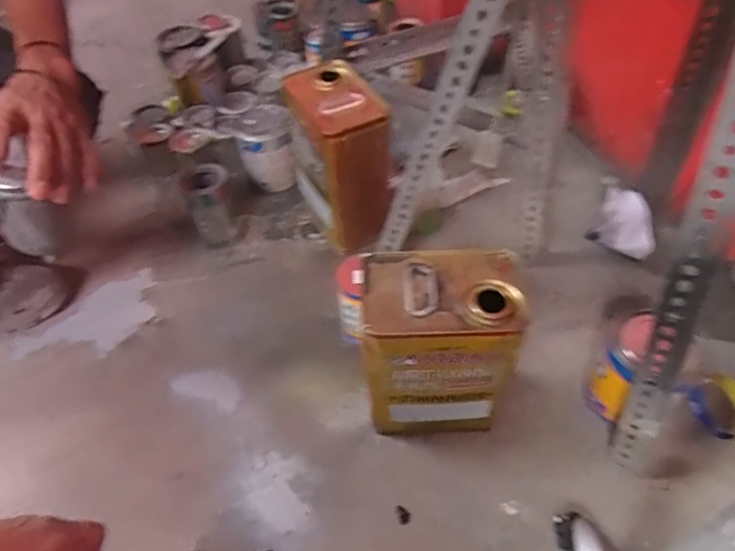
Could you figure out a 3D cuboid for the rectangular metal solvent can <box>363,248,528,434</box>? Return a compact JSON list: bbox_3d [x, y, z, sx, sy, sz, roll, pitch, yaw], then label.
[{"bbox_3d":[0.081,0.094,0.637,0.167,0.256,0.109,-1,51,1],"label":"rectangular metal solvent can"}]

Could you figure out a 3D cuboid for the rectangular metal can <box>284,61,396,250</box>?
[{"bbox_3d":[-0.042,-0.180,0.860,0.107,0.248,0.154,-18,53,-13],"label":"rectangular metal can"}]

